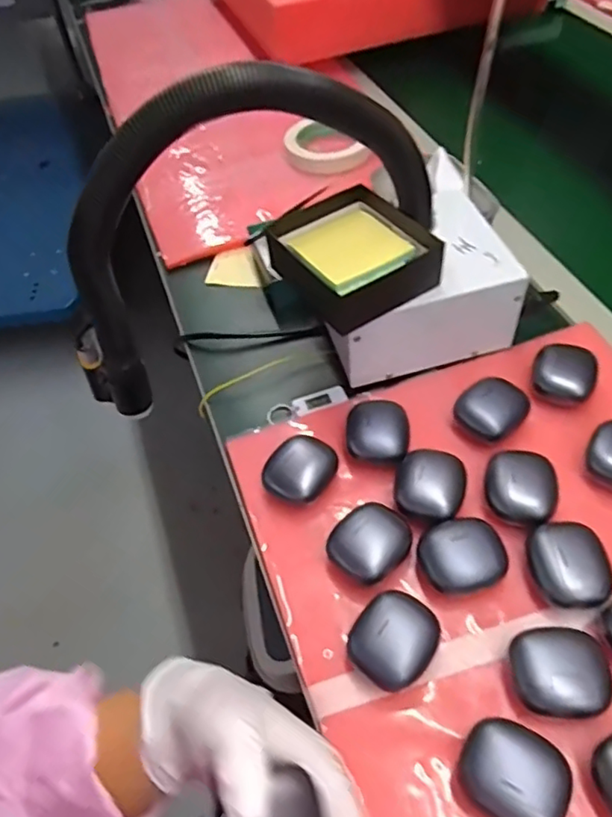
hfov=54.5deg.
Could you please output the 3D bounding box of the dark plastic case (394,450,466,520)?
[{"bbox_3d":[0.093,0.058,0.443,0.047,0.019,0.054,13,54,15],"label":"dark plastic case"}]

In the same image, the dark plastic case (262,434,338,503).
[{"bbox_3d":[-0.003,0.048,0.461,0.047,0.025,0.056,26,58,23],"label":"dark plastic case"}]

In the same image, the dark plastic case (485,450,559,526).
[{"bbox_3d":[0.158,0.059,0.437,0.048,0.033,0.060,6,53,10],"label":"dark plastic case"}]

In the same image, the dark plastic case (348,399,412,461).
[{"bbox_3d":[0.057,0.018,0.474,0.047,0.020,0.049,3,52,7],"label":"dark plastic case"}]

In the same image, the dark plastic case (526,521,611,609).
[{"bbox_3d":[0.175,0.105,0.400,0.050,0.030,0.052,6,53,10],"label":"dark plastic case"}]

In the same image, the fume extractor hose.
[{"bbox_3d":[-0.051,-0.123,0.457,0.306,0.251,0.042,-16,52,-8],"label":"fume extractor hose"}]

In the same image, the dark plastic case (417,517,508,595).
[{"bbox_3d":[0.107,0.103,0.410,0.053,0.029,0.048,-21,53,-12],"label":"dark plastic case"}]

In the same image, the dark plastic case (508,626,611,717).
[{"bbox_3d":[0.152,0.158,0.356,0.056,0.026,0.047,-5,52,1],"label":"dark plastic case"}]

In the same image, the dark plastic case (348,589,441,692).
[{"bbox_3d":[0.057,0.148,0.381,0.049,0.030,0.053,27,59,24],"label":"dark plastic case"}]

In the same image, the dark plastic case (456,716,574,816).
[{"bbox_3d":[0.115,0.204,0.330,0.055,0.022,0.048,23,57,21],"label":"dark plastic case"}]

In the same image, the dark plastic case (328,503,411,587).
[{"bbox_3d":[0.047,0.095,0.423,0.048,0.026,0.054,37,63,28],"label":"dark plastic case"}]

